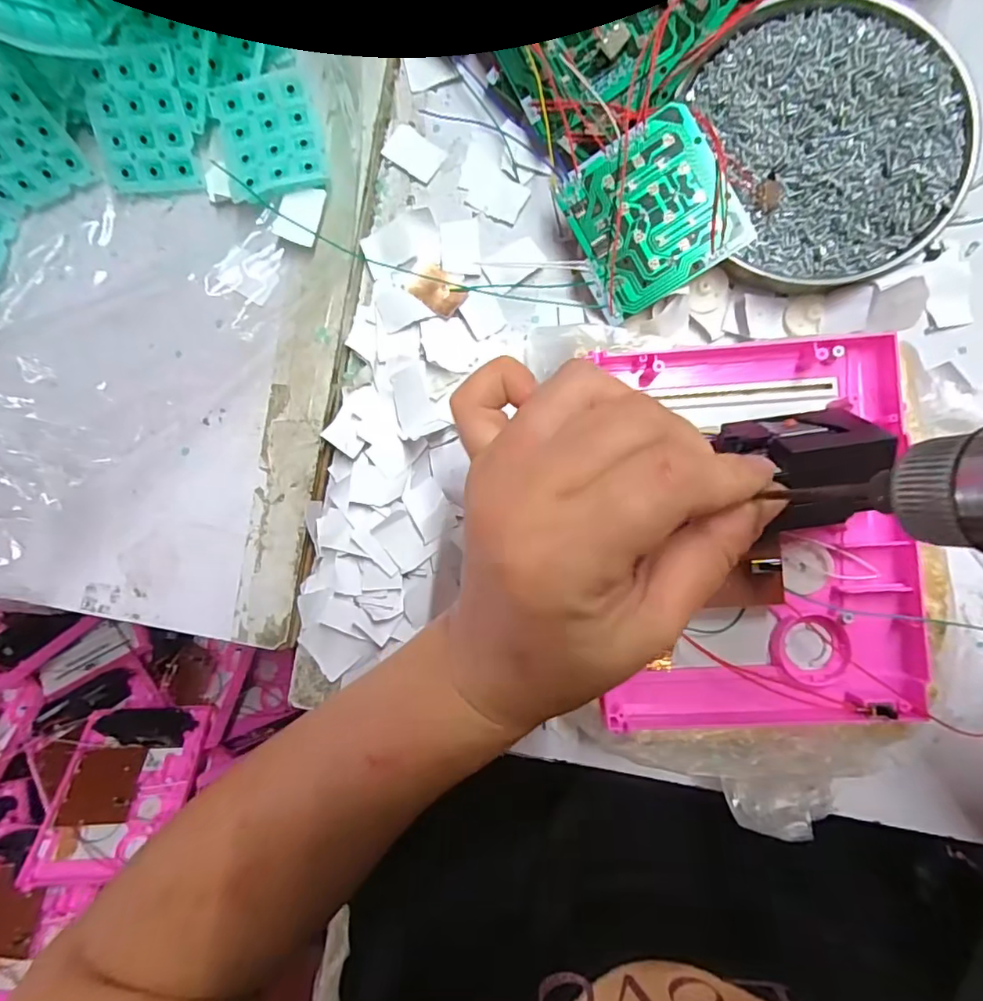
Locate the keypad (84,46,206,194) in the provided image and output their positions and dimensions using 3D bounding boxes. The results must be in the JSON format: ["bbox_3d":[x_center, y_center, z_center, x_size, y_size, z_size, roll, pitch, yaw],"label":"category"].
[{"bbox_3d":[-0.176,-0.188,0.276,0.049,0.004,0.059,-1,119,2],"label":"keypad"}]

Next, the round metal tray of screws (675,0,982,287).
[{"bbox_3d":[0.159,-0.172,0.264,0.116,0.026,0.131,-21,87,4],"label":"round metal tray of screws"}]

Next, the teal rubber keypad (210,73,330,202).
[{"bbox_3d":[-0.110,-0.181,0.276,0.048,0.011,0.057,-15,88,4],"label":"teal rubber keypad"}]

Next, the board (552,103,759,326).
[{"bbox_3d":[0.072,-0.133,0.258,0.073,0.004,0.070,-30,93,15],"label":"board"}]

